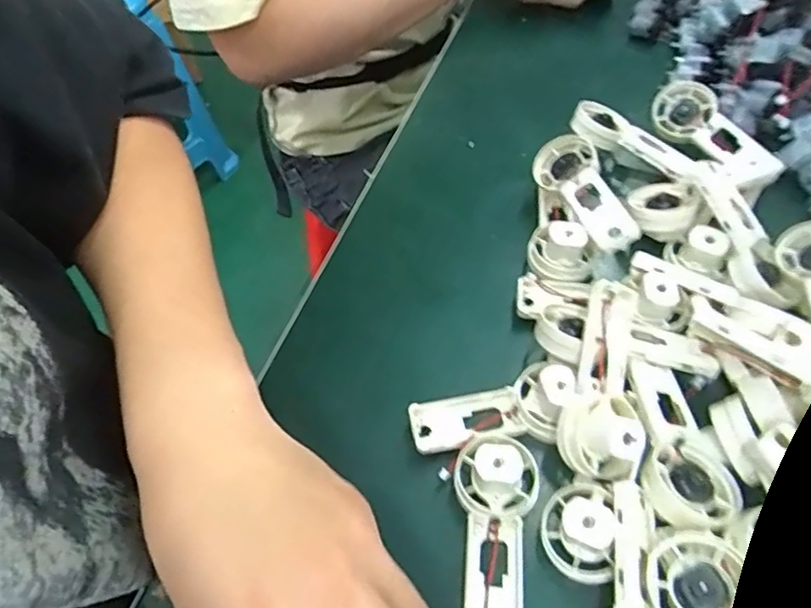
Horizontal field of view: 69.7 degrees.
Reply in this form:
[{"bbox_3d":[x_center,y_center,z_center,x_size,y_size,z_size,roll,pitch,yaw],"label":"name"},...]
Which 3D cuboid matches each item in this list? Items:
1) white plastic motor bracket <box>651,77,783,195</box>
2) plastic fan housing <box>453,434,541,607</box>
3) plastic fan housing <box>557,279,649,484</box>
[{"bbox_3d":[0.200,-0.113,0.383,0.040,0.017,0.101,-22,56,-12],"label":"white plastic motor bracket"},{"bbox_3d":[0.038,0.103,0.256,0.036,0.030,0.089,5,55,6],"label":"plastic fan housing"},{"bbox_3d":[0.094,0.035,0.276,0.034,0.025,0.090,8,69,9],"label":"plastic fan housing"}]

